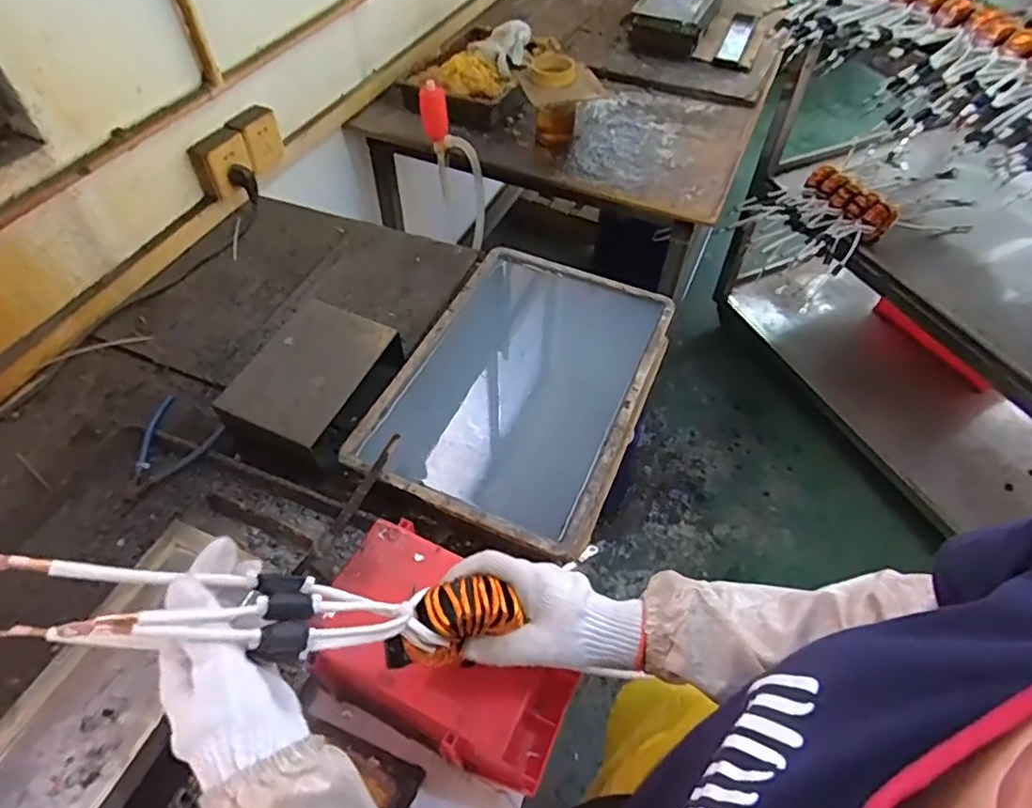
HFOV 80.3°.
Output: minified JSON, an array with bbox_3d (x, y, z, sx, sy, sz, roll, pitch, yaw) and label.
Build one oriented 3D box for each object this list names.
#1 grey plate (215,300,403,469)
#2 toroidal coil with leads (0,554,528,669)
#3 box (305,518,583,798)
[{"bbox_3d":[-0.266,-0.024,0.814,0.148,0.082,0.216,20,54,15],"label":"grey plate"},{"bbox_3d":[-0.144,0.134,0.397,0.319,0.046,0.072,13,46,-29],"label":"toroidal coil with leads"},{"bbox_3d":[-0.061,0.222,0.555,0.234,0.076,0.154,22,55,16],"label":"box"}]

